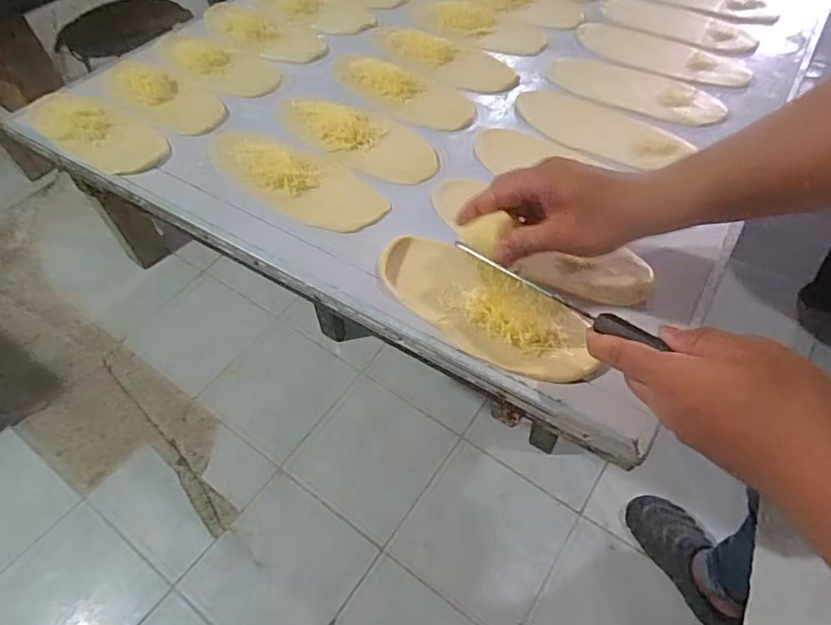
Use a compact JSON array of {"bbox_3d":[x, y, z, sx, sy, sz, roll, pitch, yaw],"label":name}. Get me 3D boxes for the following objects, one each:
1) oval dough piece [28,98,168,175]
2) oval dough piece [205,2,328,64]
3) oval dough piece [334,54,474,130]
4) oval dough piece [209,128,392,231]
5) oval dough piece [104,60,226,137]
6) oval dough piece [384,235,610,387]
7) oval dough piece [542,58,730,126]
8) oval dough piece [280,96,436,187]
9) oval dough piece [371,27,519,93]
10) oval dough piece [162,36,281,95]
[{"bbox_3d":[-0.369,-0.211,0.609,0.172,0.027,0.078,28,61,23],"label":"oval dough piece"},{"bbox_3d":[-0.227,-0.405,0.756,0.233,0.009,0.104,27,60,23],"label":"oval dough piece"},{"bbox_3d":[-0.021,-0.281,0.660,0.203,0.019,0.095,30,62,24],"label":"oval dough piece"},{"bbox_3d":[-0.134,-0.149,0.563,0.226,0.013,0.092,29,61,24],"label":"oval dough piece"},{"bbox_3d":[-0.315,-0.274,0.656,0.181,0.020,0.084,26,60,22],"label":"oval dough piece"},{"bbox_3d":[0.057,-0.010,0.450,0.207,0.015,0.082,36,64,27],"label":"oval dough piece"},{"bbox_3d":[0.269,-0.275,0.650,0.211,0.012,0.085,23,59,20],"label":"oval dough piece"},{"bbox_3d":[-0.067,-0.208,0.606,0.209,0.021,0.092,34,63,26],"label":"oval dough piece"},{"bbox_3d":[0.036,-0.345,0.706,0.215,0.016,0.095,29,61,24],"label":"oval dough piece"},{"bbox_3d":[-0.269,-0.335,0.702,0.195,0.010,0.085,27,60,23],"label":"oval dough piece"}]

